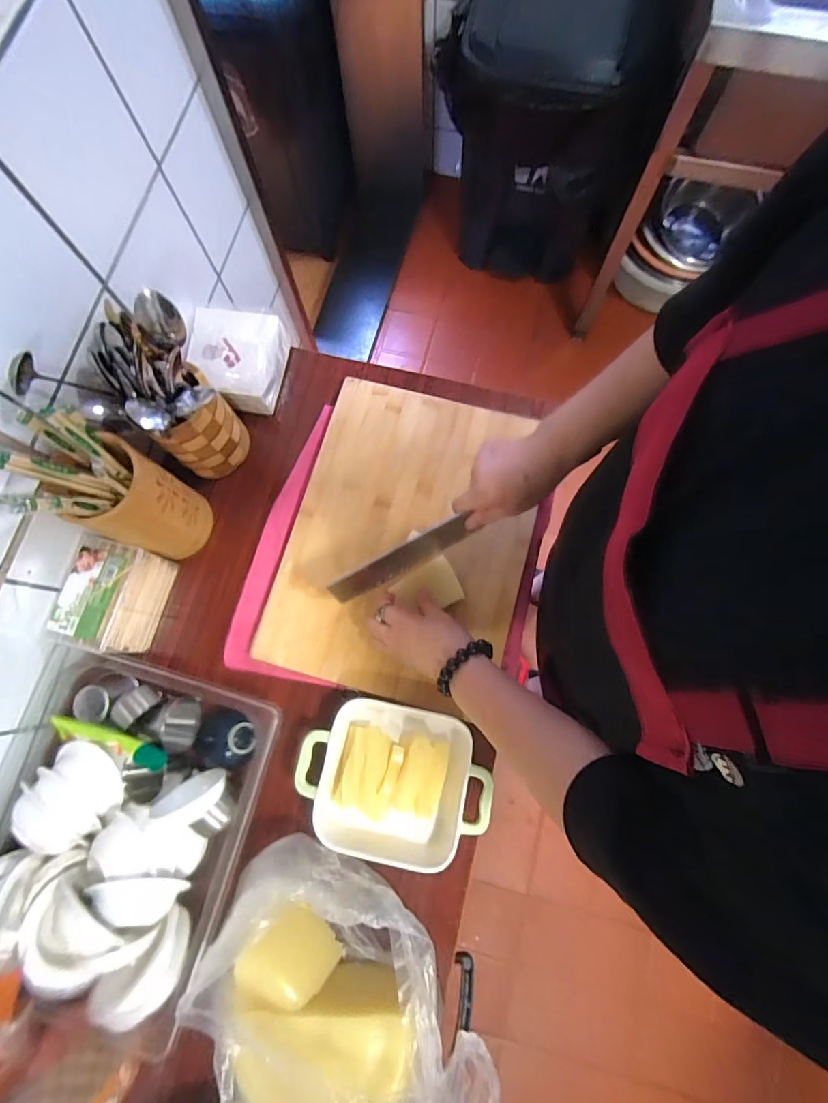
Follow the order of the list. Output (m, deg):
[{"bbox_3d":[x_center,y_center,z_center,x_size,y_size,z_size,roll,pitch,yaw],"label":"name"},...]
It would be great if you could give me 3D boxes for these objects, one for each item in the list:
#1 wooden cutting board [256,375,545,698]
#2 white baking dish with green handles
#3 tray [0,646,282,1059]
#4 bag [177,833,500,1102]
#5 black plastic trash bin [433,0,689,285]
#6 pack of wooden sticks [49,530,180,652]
[{"bbox_3d":[-0.005,-0.020,0.579,0.272,0.024,0.372,16,78,5],"label":"wooden cutting board"},{"bbox_3d":[-0.020,0.245,0.514,0.204,0.041,0.151,8,78,3],"label":"white baking dish with green handles"},{"bbox_3d":[-0.309,0.286,0.477,0.268,0.112,0.330,16,78,5],"label":"tray"},{"bbox_3d":[-0.073,0.421,0.438,0.199,0.119,0.288,-31,78,-5],"label":"bag"},{"bbox_3d":[0.288,-0.958,1.126,0.461,0.550,0.259,11,78,4],"label":"black plastic trash bin"},{"bbox_3d":[-0.337,0.050,0.534,0.070,0.088,0.115,11,78,4],"label":"pack of wooden sticks"}]

